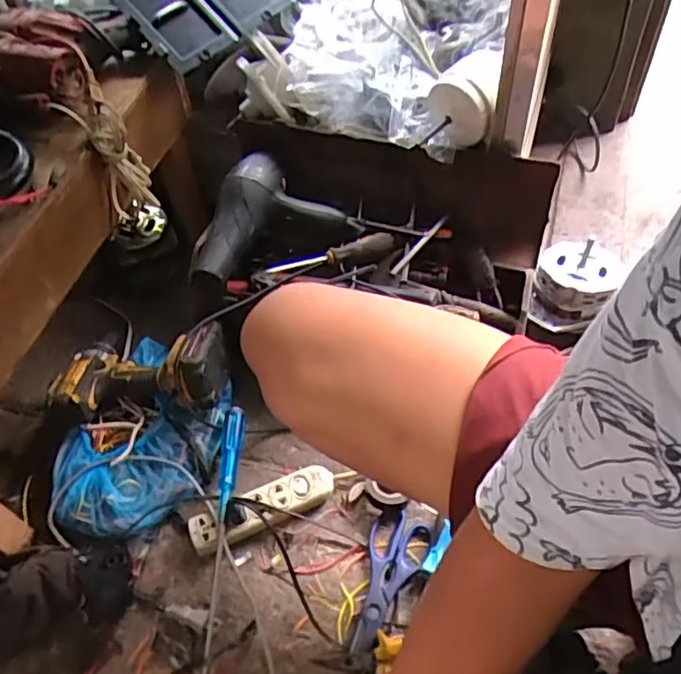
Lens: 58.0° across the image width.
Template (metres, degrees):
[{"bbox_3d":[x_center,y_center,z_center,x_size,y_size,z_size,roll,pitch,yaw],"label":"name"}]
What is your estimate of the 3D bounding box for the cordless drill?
[{"bbox_3d":[-0.264,0.038,0.813,0.218,0.085,0.134,-1,52,3],"label":"cordless drill"}]

